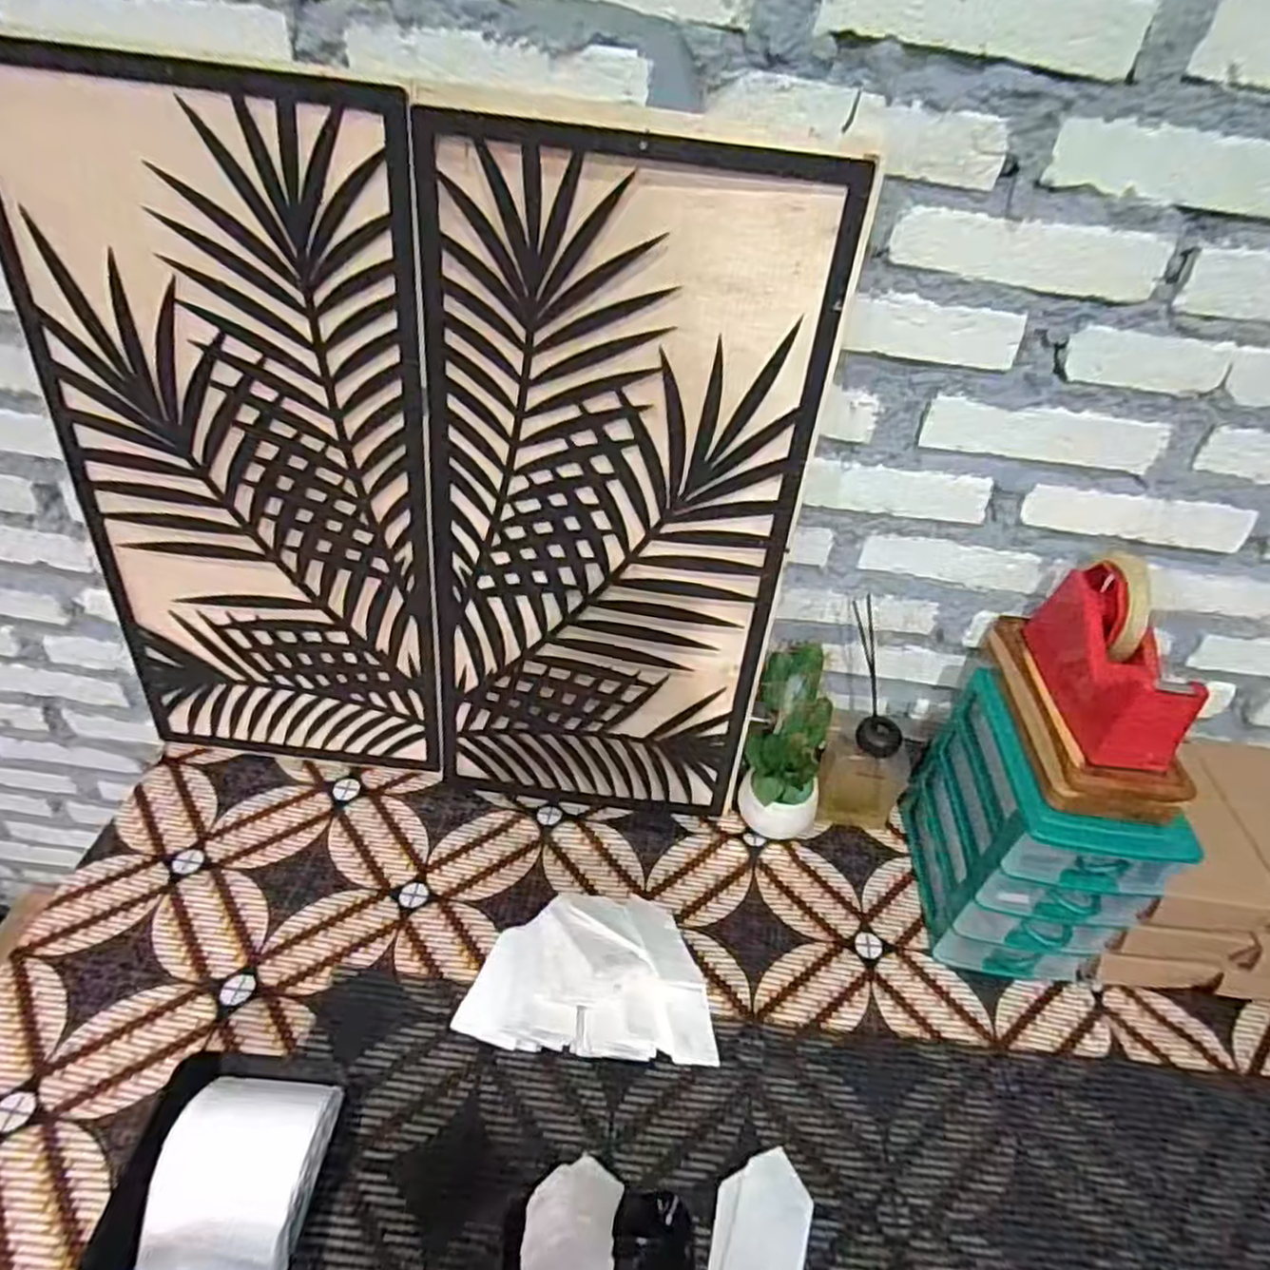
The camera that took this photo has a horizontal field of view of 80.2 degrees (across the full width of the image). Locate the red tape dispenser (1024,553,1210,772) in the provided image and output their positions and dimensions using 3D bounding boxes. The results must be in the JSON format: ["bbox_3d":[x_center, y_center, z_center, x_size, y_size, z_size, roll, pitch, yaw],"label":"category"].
[{"bbox_3d":[0.379,0.009,0.598,0.055,0.106,0.168,6,41,-1],"label":"red tape dispenser"}]

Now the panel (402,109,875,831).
[{"bbox_3d":[-0.020,-0.079,0.642,0.300,0.579,0.014,7,33,0],"label":"panel"}]

